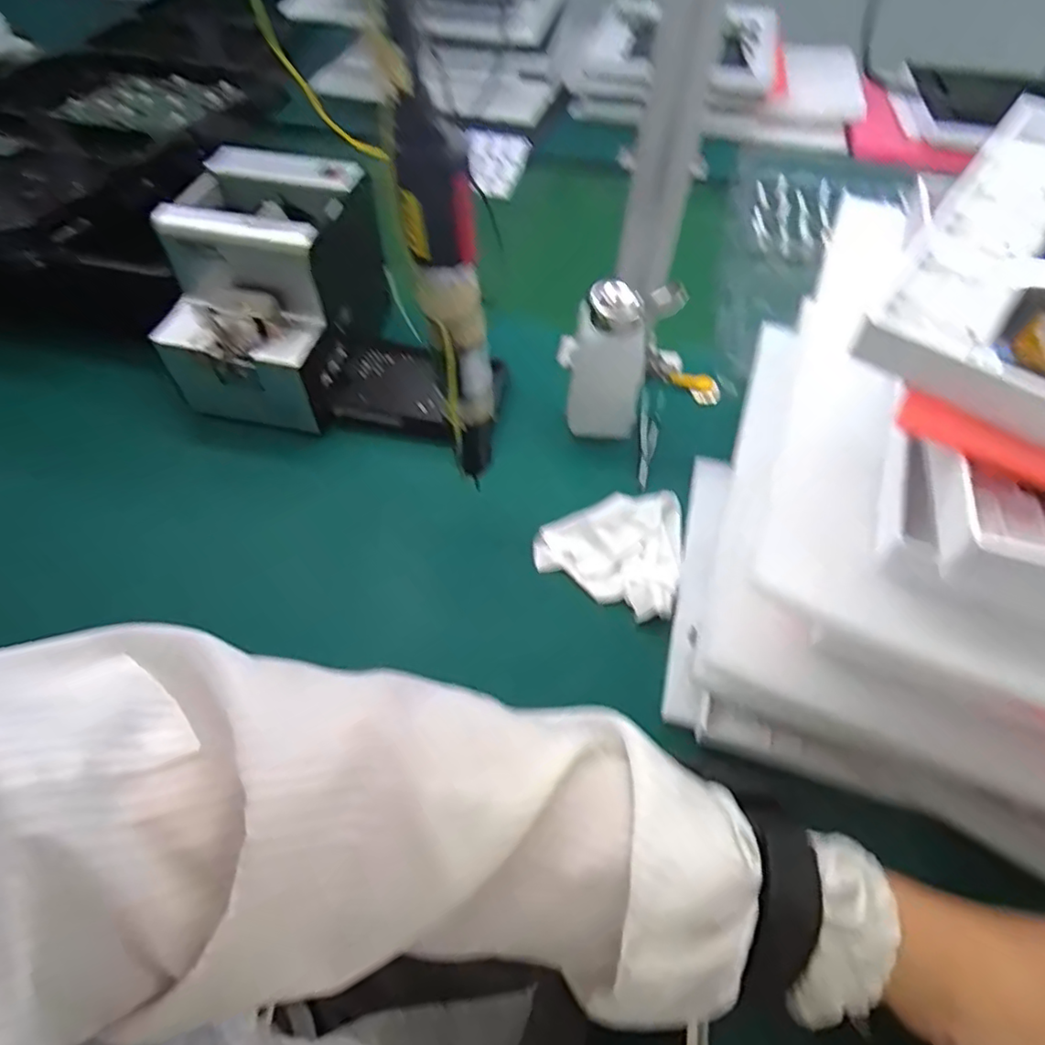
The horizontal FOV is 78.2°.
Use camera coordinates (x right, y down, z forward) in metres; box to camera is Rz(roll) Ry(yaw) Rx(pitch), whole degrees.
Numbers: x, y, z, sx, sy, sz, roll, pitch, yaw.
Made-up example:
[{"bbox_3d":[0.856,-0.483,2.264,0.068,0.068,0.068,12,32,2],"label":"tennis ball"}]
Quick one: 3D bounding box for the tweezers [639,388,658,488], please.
[{"bbox_3d":[0.106,-0.072,0.543,0.019,0.006,0.103,23,57,-26],"label":"tweezers"}]

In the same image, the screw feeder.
[{"bbox_3d":[-0.212,-0.193,0.549,0.131,0.150,0.172,12,54,7],"label":"screw feeder"}]

